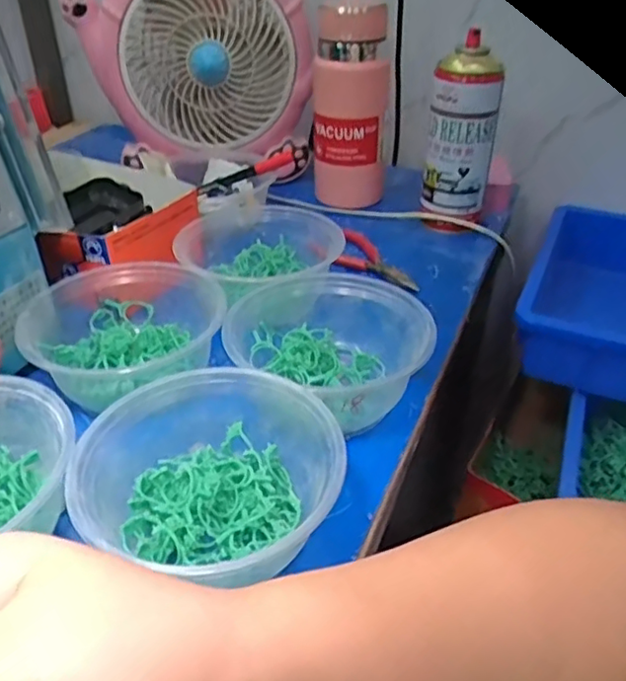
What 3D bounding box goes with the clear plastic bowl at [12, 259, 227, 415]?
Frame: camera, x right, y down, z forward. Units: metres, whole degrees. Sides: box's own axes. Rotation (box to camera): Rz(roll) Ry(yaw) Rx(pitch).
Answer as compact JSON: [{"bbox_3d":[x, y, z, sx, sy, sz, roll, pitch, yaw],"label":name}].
[{"bbox_3d":[-0.132,-0.009,0.455,0.138,0.047,0.130,0,35,0],"label":"clear plastic bowl"}]

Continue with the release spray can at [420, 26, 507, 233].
[{"bbox_3d":[0.144,-0.182,0.614,0.054,0.181,0.055,0,35,0],"label":"release spray can"}]

